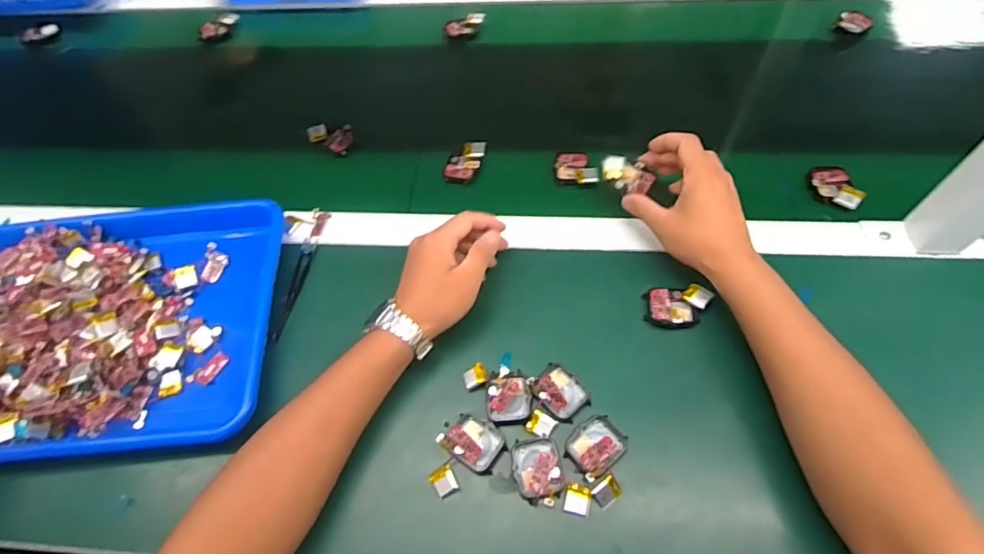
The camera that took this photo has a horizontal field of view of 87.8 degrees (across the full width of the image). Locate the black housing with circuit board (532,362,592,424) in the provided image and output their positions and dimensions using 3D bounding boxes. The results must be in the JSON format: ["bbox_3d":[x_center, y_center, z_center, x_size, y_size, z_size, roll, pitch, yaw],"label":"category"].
[{"bbox_3d":[0.060,0.099,0.440,0.046,0.016,0.039,32,67,20],"label":"black housing with circuit board"}]

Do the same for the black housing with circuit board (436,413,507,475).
[{"bbox_3d":[-0.014,0.136,0.426,0.048,0.013,0.039,32,66,20],"label":"black housing with circuit board"}]

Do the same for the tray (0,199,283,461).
[{"bbox_3d":[-0.377,0.043,0.499,0.335,0.056,0.263,-6,59,0],"label":"tray"}]

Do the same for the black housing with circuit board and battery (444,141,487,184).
[{"bbox_3d":[-0.031,-0.134,0.589,0.043,0.013,0.056,8,60,9],"label":"black housing with circuit board and battery"}]

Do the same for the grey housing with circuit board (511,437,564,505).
[{"bbox_3d":[0.038,0.153,0.413,0.037,0.012,0.049,-11,59,-2],"label":"grey housing with circuit board"}]

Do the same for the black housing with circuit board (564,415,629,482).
[{"bbox_3d":[0.085,0.137,0.419,0.039,0.012,0.050,37,68,22],"label":"black housing with circuit board"}]

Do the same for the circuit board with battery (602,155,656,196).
[{"bbox_3d":[0.136,-0.101,0.510,0.052,0.015,0.032,15,62,12],"label":"circuit board with battery"}]

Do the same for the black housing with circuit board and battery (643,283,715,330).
[{"bbox_3d":[0.173,0.028,0.476,0.057,0.015,0.040,-2,59,3],"label":"black housing with circuit board and battery"}]

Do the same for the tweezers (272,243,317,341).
[{"bbox_3d":[-0.198,0.011,0.517,0.012,0.012,0.114,2,60,5],"label":"tweezers"}]

